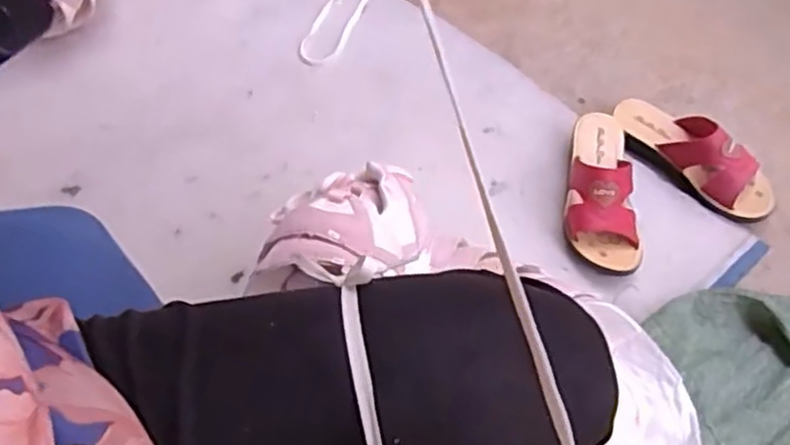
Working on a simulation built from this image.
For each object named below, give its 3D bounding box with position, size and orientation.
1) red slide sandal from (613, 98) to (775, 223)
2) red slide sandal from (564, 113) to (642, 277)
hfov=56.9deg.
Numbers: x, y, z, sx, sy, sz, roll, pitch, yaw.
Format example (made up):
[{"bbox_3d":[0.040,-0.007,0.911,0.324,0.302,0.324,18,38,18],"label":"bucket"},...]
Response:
[{"bbox_3d":[0.383,-0.092,0.930,0.225,0.067,0.079,39,66,24],"label":"red slide sandal"},{"bbox_3d":[0.252,-0.048,0.898,0.085,0.076,0.221,1,57,3],"label":"red slide sandal"}]

